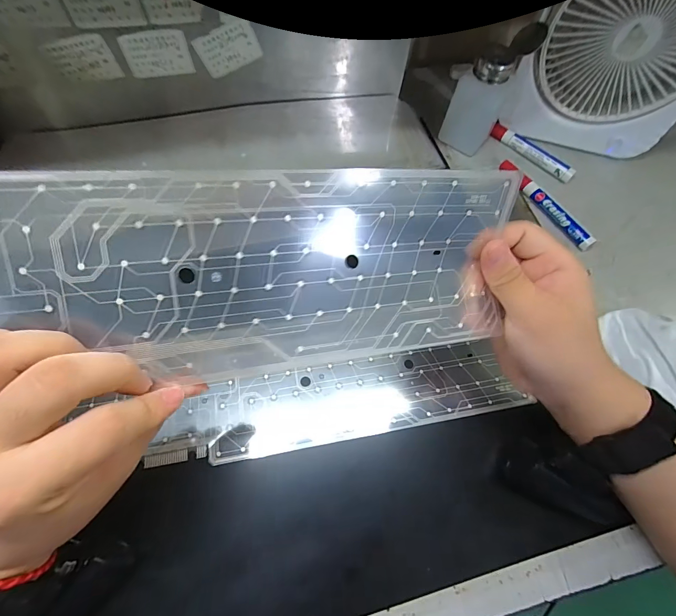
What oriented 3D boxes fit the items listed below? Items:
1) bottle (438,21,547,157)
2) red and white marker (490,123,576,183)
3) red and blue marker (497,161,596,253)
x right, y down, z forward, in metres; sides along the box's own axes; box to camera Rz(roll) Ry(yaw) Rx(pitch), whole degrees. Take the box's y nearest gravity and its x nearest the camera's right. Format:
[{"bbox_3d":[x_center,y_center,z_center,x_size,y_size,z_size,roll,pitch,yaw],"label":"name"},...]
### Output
[{"bbox_3d":[0.168,-0.249,0.401,0.060,0.119,0.056,35,67,14],"label":"bottle"},{"bbox_3d":[0.246,-0.199,0.441,0.115,0.015,0.015,43,69,17],"label":"red and white marker"},{"bbox_3d":[0.239,-0.124,0.404,0.014,0.017,0.142,-26,68,-15],"label":"red and blue marker"}]

